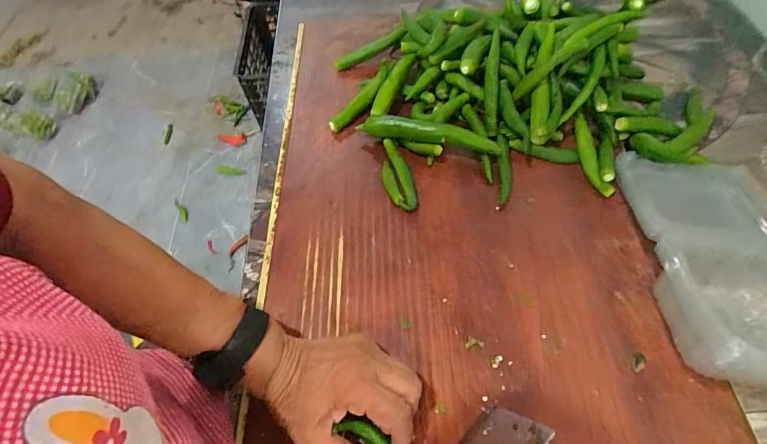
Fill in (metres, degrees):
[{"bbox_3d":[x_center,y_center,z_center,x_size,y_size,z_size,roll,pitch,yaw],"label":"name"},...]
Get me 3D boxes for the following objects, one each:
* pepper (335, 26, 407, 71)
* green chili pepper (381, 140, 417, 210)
[{"bbox_3d":[-0.019,-0.247,0.581,0.111,0.017,0.015,-21,53,16],"label":"pepper"},{"bbox_3d":[0.015,-0.054,0.468,0.033,0.016,0.104,-10,59,-3],"label":"green chili pepper"}]

